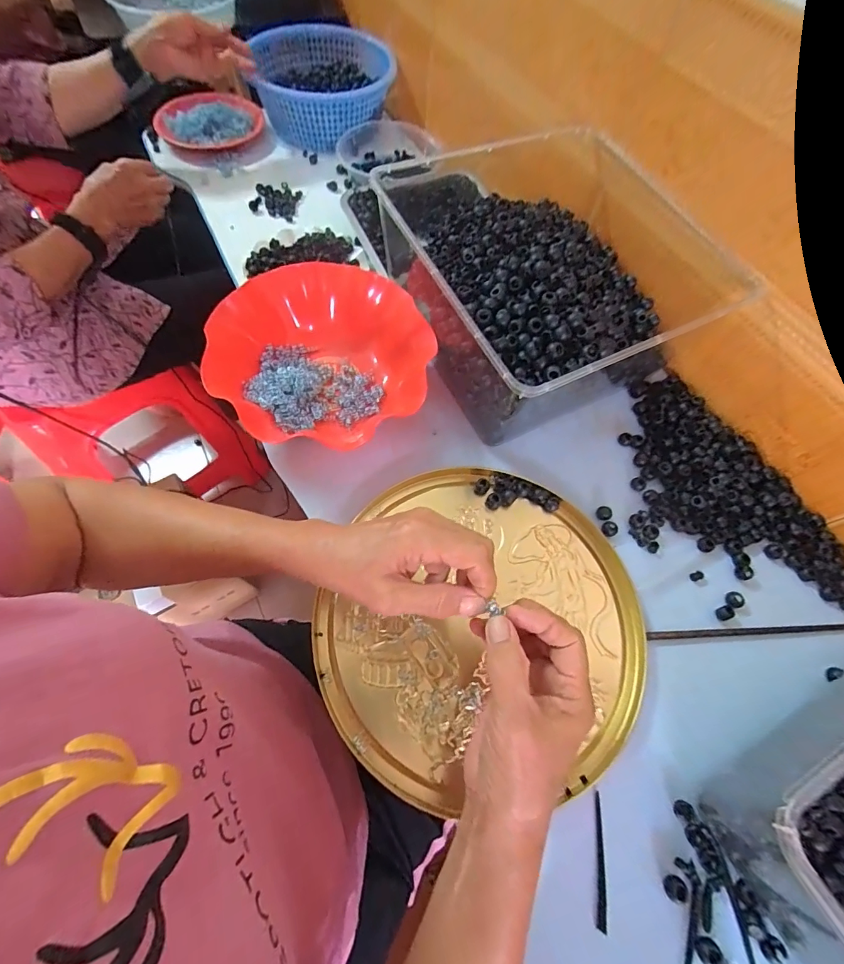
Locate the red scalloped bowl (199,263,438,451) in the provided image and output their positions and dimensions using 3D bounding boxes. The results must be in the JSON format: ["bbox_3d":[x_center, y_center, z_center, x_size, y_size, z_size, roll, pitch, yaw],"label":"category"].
[{"bbox_3d":[-0.106,-0.140,0.461,0.208,0.067,0.202,1,63,-2],"label":"red scalloped bowl"}]

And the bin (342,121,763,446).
[{"bbox_3d":[0.148,-0.212,0.468,0.299,0.121,0.280,-22,66,-12],"label":"bin"}]

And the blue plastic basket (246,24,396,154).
[{"bbox_3d":[-0.187,-0.748,0.808,0.264,0.109,0.246,-8,64,-6],"label":"blue plastic basket"}]

